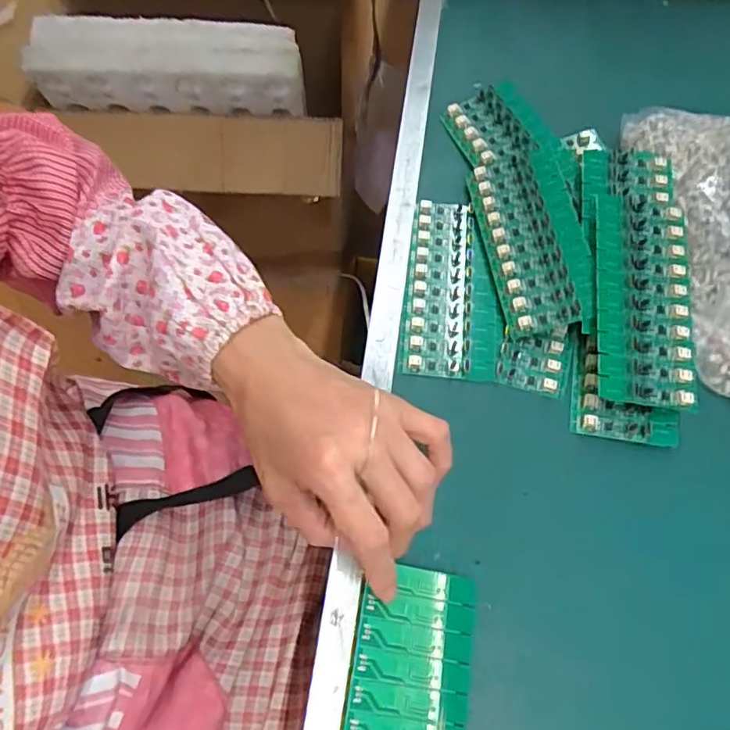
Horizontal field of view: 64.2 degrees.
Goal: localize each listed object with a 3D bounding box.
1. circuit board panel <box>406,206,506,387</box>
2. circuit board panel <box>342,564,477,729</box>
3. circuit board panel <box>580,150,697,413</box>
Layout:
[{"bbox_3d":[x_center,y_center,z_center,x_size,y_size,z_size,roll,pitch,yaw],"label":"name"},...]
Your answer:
[{"bbox_3d":[0.062,-0.053,0.398,0.061,0.009,0.134,7,64,1],"label":"circuit board panel"},{"bbox_3d":[0.021,0.172,0.286,0.063,0.004,0.135,16,65,-12],"label":"circuit board panel"},{"bbox_3d":[0.173,-0.062,0.372,0.064,0.014,0.181,1,70,2],"label":"circuit board panel"}]

